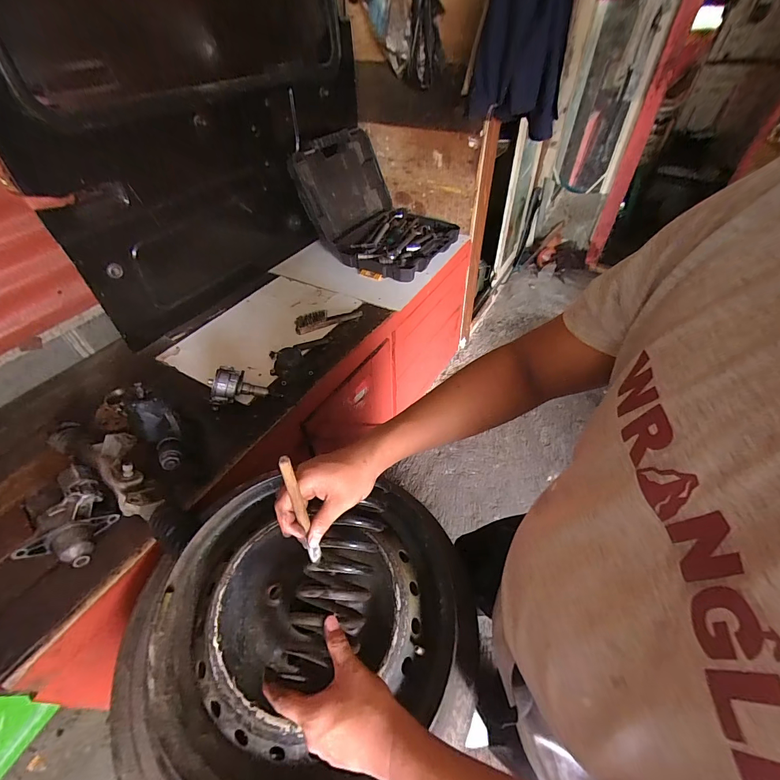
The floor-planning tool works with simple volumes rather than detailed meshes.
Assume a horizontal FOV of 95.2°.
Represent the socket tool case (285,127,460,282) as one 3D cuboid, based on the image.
[{"bbox_3d":[-0.023,-0.713,1.382,0.509,0.372,0.459,26,52,26],"label":"socket tool case"}]

